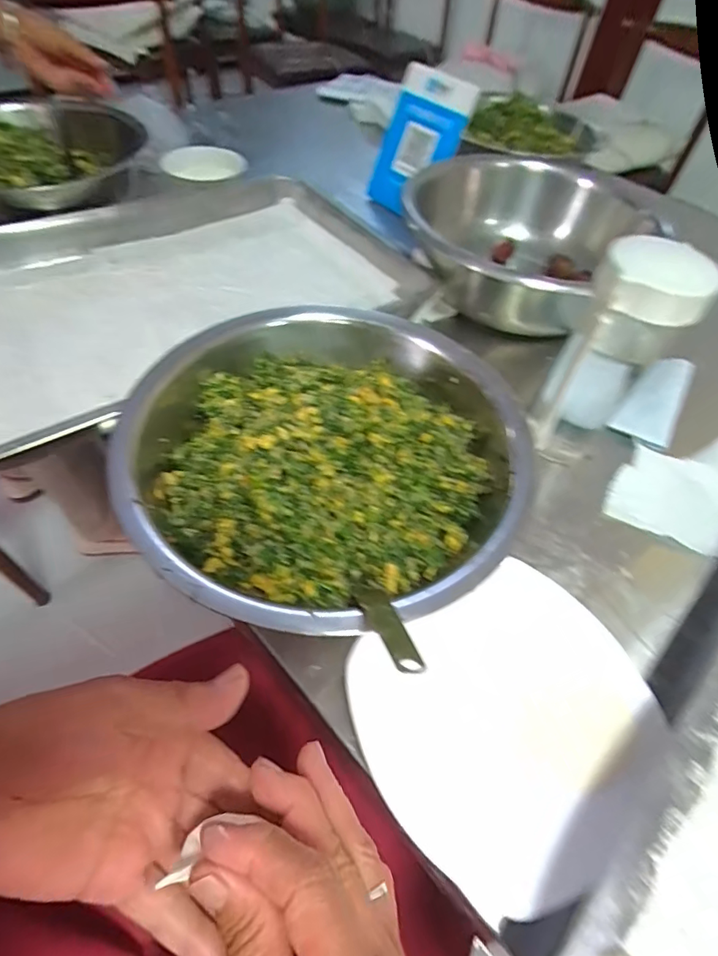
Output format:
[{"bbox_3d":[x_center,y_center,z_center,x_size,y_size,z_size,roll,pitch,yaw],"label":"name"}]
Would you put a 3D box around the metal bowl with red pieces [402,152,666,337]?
[{"bbox_3d":[0.191,-0.277,0.561,0.243,0.103,0.229,-2,54,-8],"label":"metal bowl with red pieces"}]

